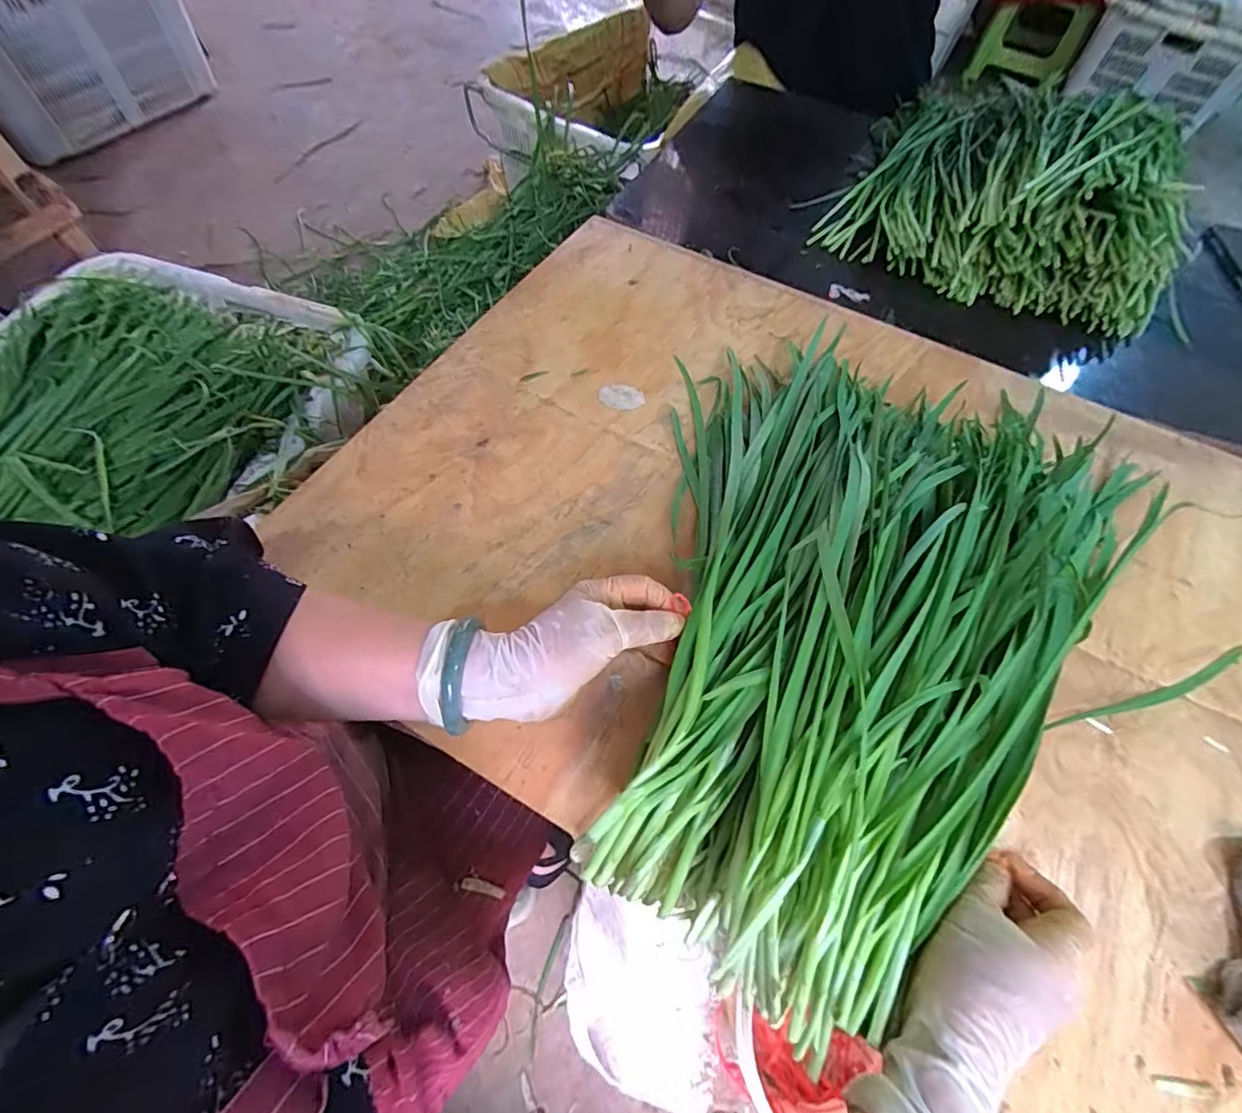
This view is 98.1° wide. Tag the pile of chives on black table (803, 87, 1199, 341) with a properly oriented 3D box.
[{"bbox_3d":[0.524,-0.533,0.714,0.390,0.133,0.461,24,63,9],"label":"pile of chives on black table"}]

